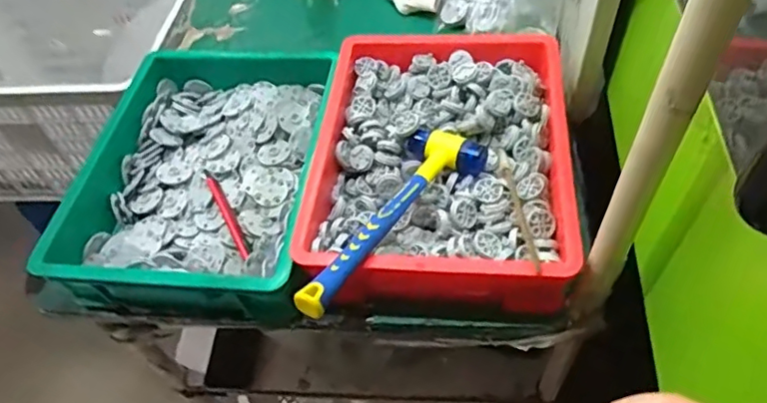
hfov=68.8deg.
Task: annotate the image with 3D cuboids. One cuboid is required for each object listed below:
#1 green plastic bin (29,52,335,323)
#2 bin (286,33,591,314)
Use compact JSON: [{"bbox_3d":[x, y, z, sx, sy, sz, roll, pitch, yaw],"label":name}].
[{"bbox_3d":[-0.205,-0.037,0.664,0.264,0.084,0.348,2,53,8],"label":"green plastic bin"},{"bbox_3d":[0.064,-0.049,0.633,0.267,0.083,0.361,2,53,8],"label":"bin"}]

